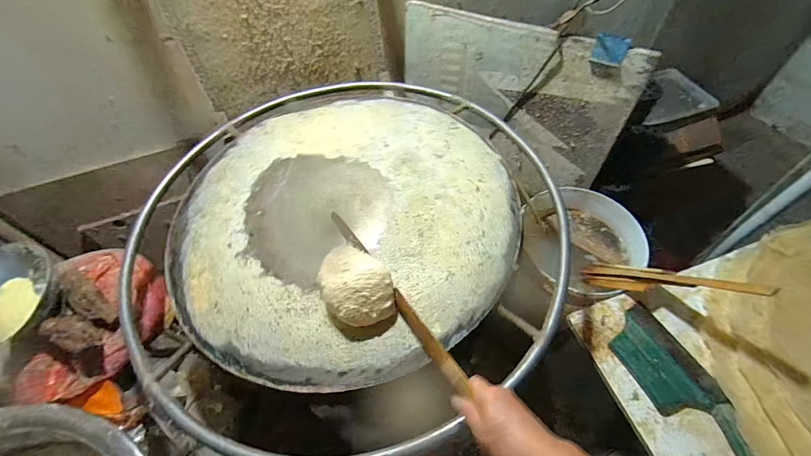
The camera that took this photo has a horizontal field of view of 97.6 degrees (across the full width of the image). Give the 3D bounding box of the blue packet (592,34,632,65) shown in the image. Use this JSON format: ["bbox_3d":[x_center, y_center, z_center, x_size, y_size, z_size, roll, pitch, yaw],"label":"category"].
[{"bbox_3d":[0.439,-0.382,0.758,0.066,0.058,0.012,32,63,23],"label":"blue packet"}]

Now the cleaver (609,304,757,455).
[{"bbox_3d":[0.491,0.286,0.621,0.121,0.019,0.300,-23,57,-11],"label":"cleaver"}]

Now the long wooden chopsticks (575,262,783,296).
[{"bbox_3d":[0.484,0.099,0.682,0.054,0.319,0.027,-37,100,-19],"label":"long wooden chopsticks"}]

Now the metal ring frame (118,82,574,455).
[{"bbox_3d":[-0.114,-0.027,0.686,0.817,0.046,0.814,-32,59,-16],"label":"metal ring frame"}]

